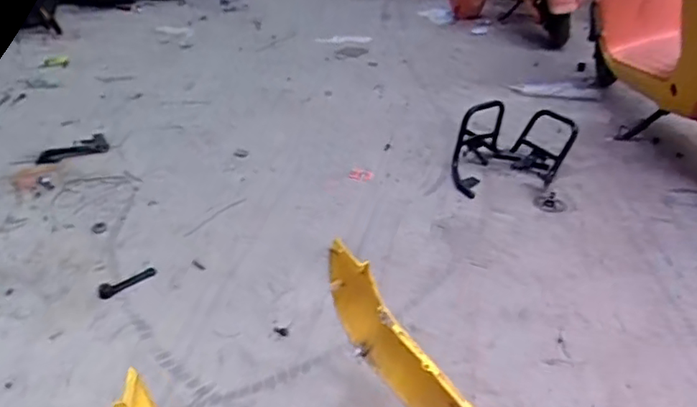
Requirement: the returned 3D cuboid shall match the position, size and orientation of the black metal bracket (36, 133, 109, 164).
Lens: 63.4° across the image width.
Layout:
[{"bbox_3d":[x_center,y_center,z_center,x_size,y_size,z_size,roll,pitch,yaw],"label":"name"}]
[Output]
[{"bbox_3d":[-0.808,-0.159,1.656,0.197,0.026,0.089,-20,38,-34],"label":"black metal bracket"}]

